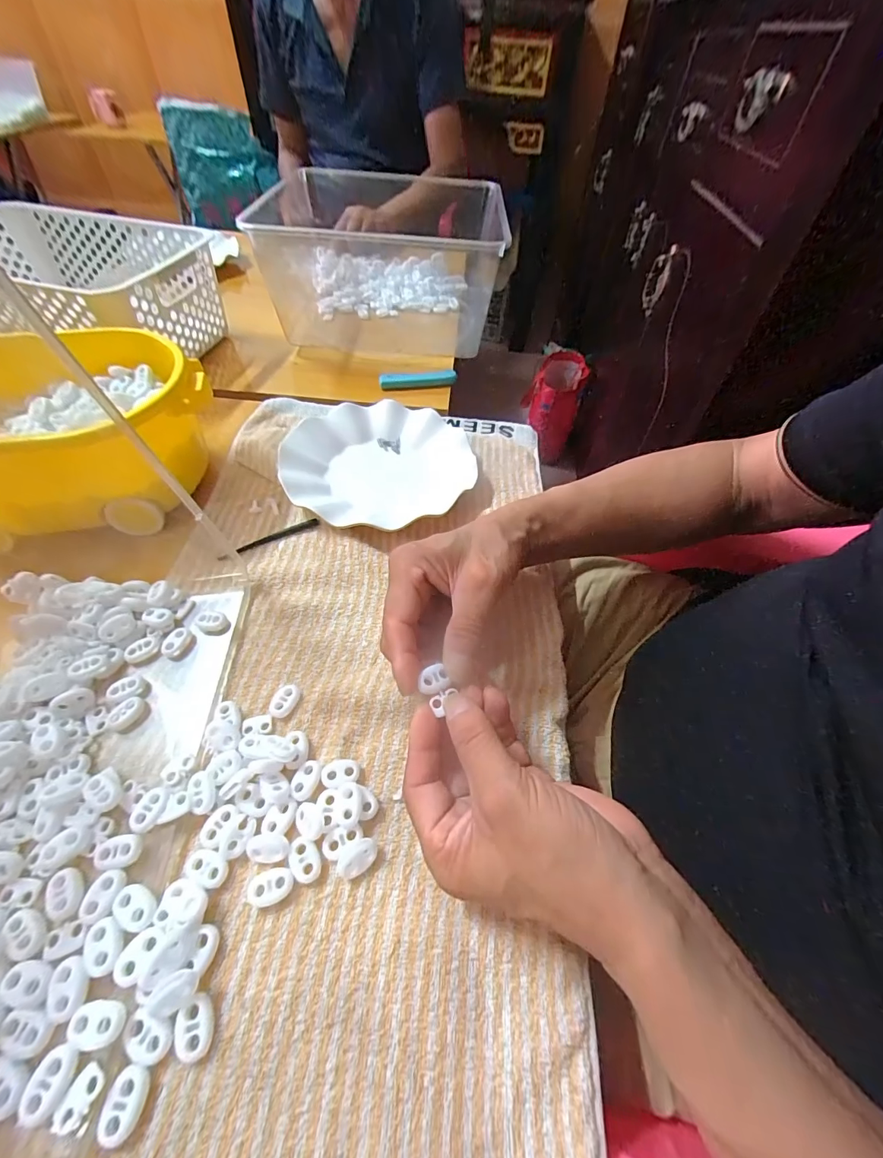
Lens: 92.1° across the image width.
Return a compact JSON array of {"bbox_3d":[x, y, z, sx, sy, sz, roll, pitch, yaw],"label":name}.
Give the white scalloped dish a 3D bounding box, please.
[{"bbox_3d":[-0.061,-0.118,0.424,0.178,0.025,0.162,3,52,-3],"label":"white scalloped dish"}]

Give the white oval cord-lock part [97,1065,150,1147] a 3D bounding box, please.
[{"bbox_3d":[-0.132,0.218,0.176,0.015,0.004,0.022,8,52,1],"label":"white oval cord-lock part"}]

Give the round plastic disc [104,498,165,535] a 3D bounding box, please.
[{"bbox_3d":[-0.255,-0.052,0.355,0.040,0.036,0.004,-15,55,-16],"label":"round plastic disc"}]

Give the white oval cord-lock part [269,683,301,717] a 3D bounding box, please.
[{"bbox_3d":[-0.104,0.081,0.283,0.015,0.007,0.022,22,54,11],"label":"white oval cord-lock part"}]

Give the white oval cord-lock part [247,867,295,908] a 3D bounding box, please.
[{"bbox_3d":[-0.090,0.162,0.224,0.023,0.006,0.016,-6,54,-10],"label":"white oval cord-lock part"}]

